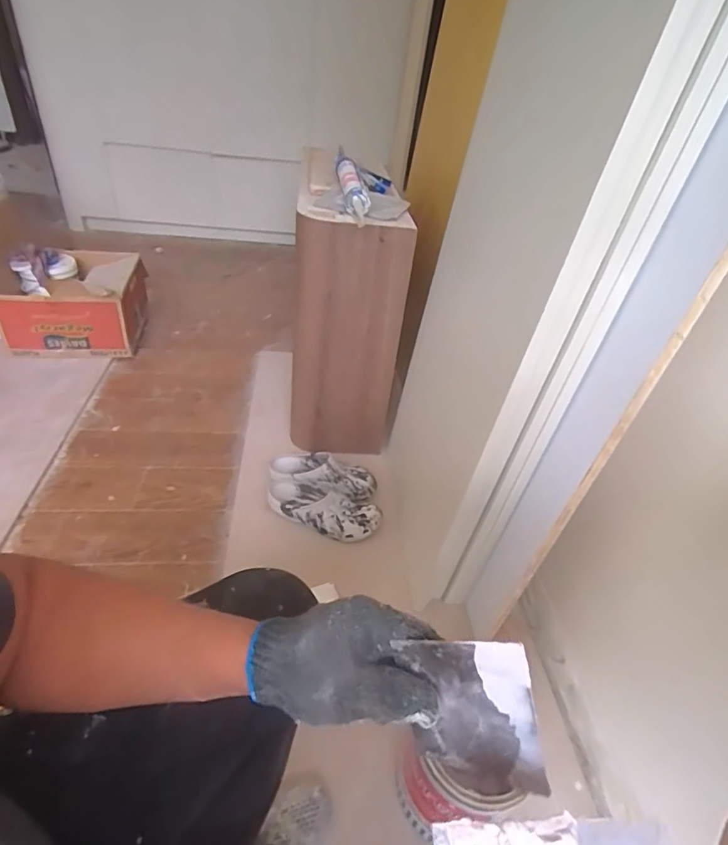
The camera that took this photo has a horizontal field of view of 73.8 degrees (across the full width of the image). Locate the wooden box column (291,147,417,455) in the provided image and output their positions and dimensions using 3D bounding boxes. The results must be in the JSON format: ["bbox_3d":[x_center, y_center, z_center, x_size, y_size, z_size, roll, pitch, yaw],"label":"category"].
[{"bbox_3d":[-0.058,-0.287,1.285,0.258,0.678,0.359,0,38,-10],"label":"wooden box column"}]

